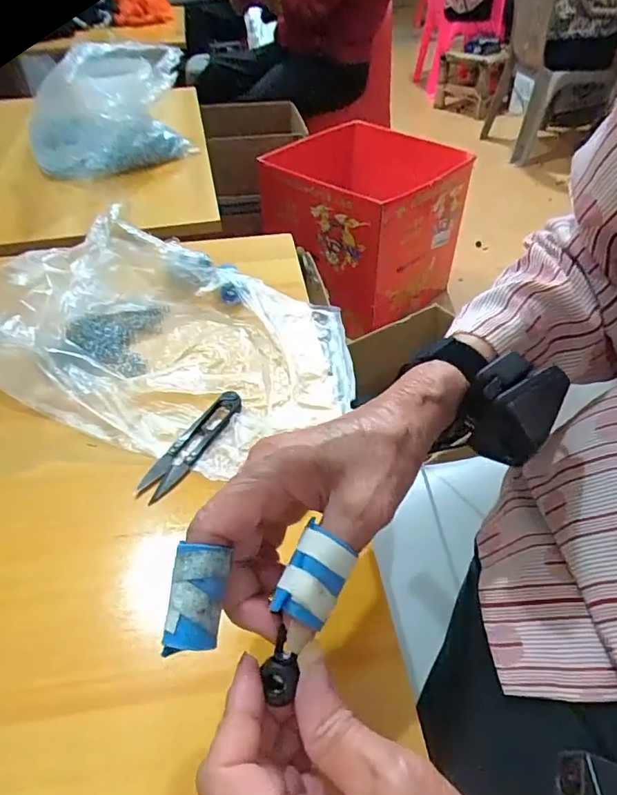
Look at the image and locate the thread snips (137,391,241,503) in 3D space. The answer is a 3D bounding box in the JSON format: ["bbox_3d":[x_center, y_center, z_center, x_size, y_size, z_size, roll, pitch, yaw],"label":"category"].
[{"bbox_3d":[-0.082,0.032,0.362,0.025,0.004,0.104,22,50,21],"label":"thread snips"}]

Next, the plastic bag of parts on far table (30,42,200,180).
[{"bbox_3d":[-0.293,-0.416,0.720,0.209,0.123,0.215,-19,48,-16],"label":"plastic bag of parts on far table"}]

